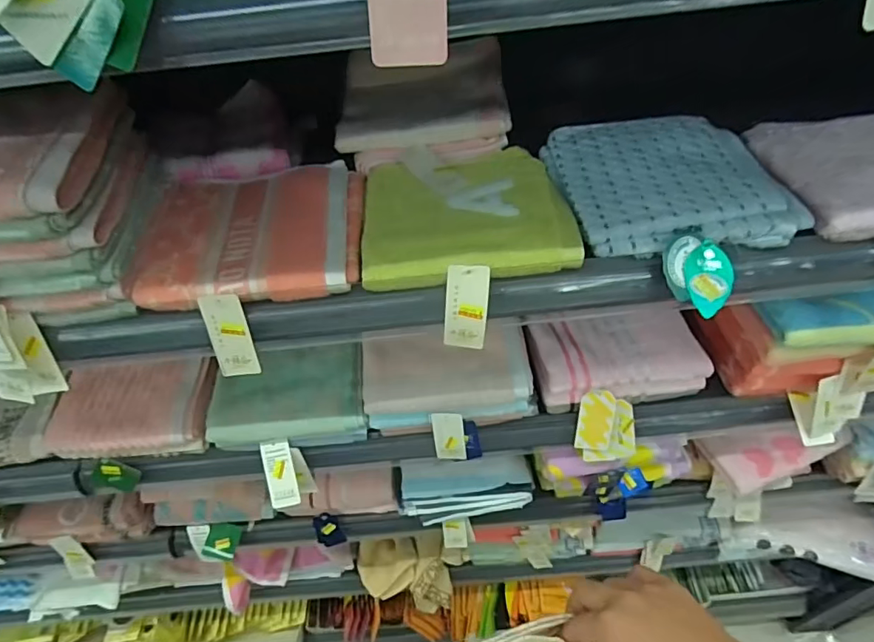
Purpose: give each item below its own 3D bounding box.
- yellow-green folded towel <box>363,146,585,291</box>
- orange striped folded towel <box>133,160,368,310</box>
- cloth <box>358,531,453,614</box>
[{"bbox_3d":[0.025,-0.101,0.476,0.182,0.020,0.164,-7,47,0],"label":"yellow-green folded towel"},{"bbox_3d":[-0.168,-0.086,0.480,0.193,0.027,0.162,-6,47,1],"label":"orange striped folded towel"},{"bbox_3d":[-0.066,0.508,1.033,0.181,0.122,0.107,-3,48,4],"label":"cloth"}]

